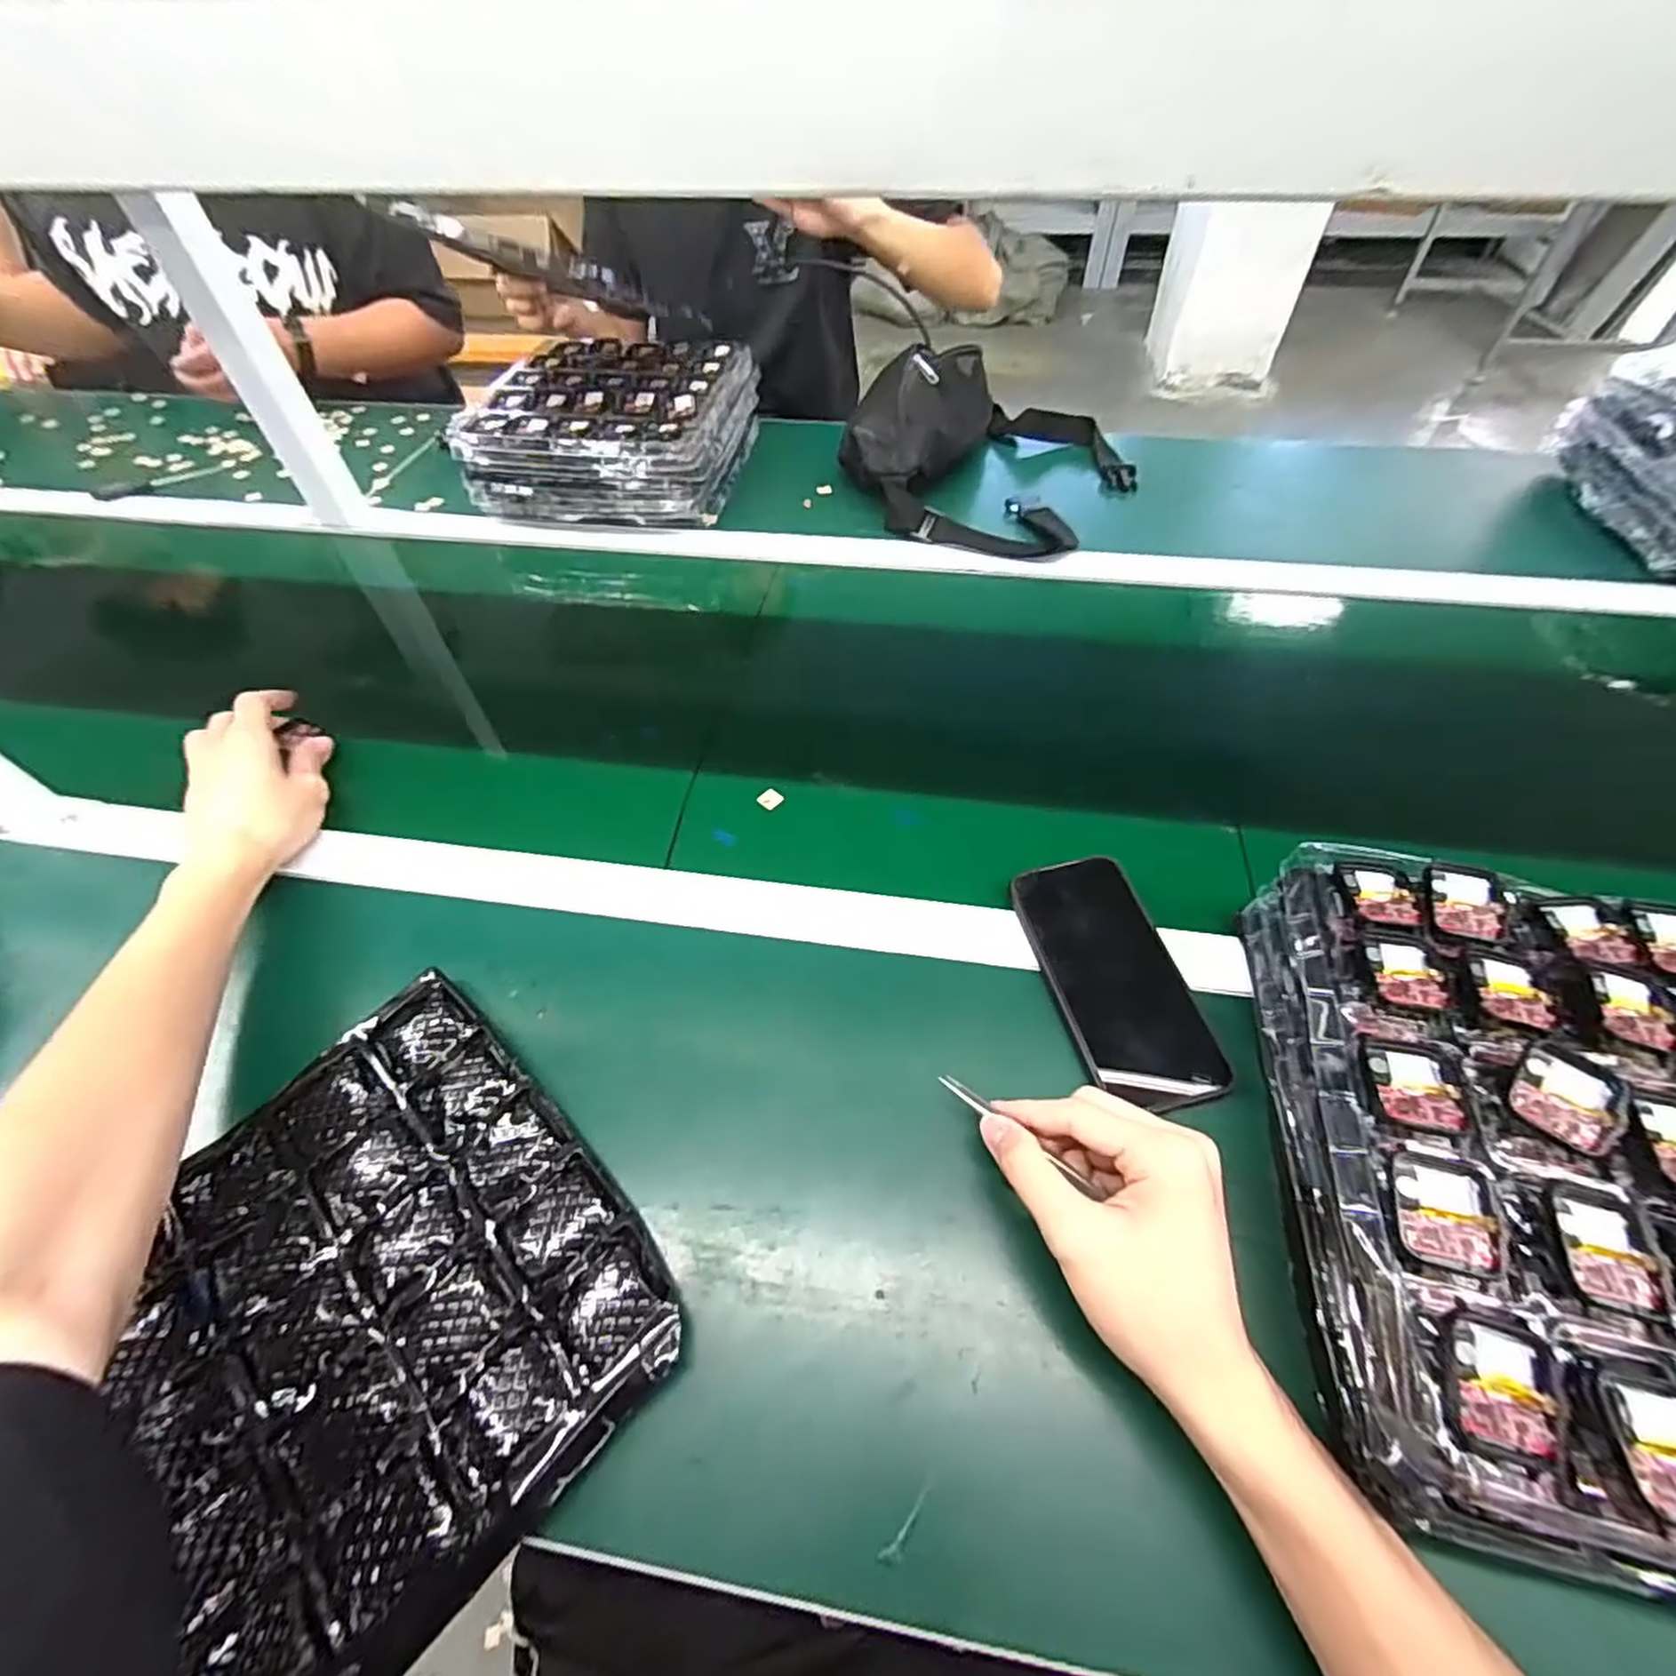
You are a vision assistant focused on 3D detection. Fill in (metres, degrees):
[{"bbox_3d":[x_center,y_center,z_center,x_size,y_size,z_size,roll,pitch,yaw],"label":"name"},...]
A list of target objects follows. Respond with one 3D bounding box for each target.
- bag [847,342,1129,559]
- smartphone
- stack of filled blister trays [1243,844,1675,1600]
[{"bbox_3d":[0.173,-0.451,0.800,0.325,0.100,0.301,14,54,13],"label":"bag"},{"bbox_3d":[0.169,0.083,0.434,0.078,0.010,0.160,-15,52,-3],"label":"smartphone"},{"bbox_3d":[0.357,0.154,0.326,0.279,0.073,0.292,9,53,9],"label":"stack of filled blister trays"}]

